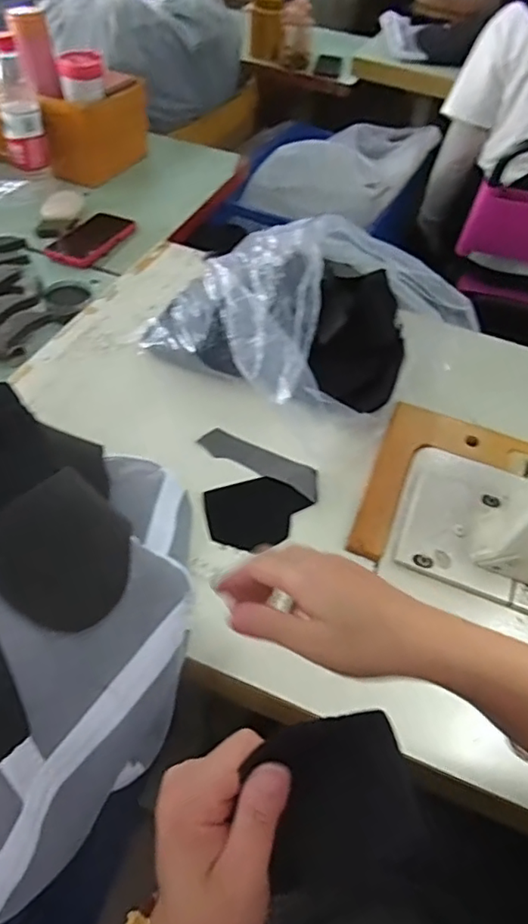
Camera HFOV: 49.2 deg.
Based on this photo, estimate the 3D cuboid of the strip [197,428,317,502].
[{"bbox_3d":[-0.002,-0.001,0.582,0.129,0.008,0.035,24,47,18],"label":"strip"}]

